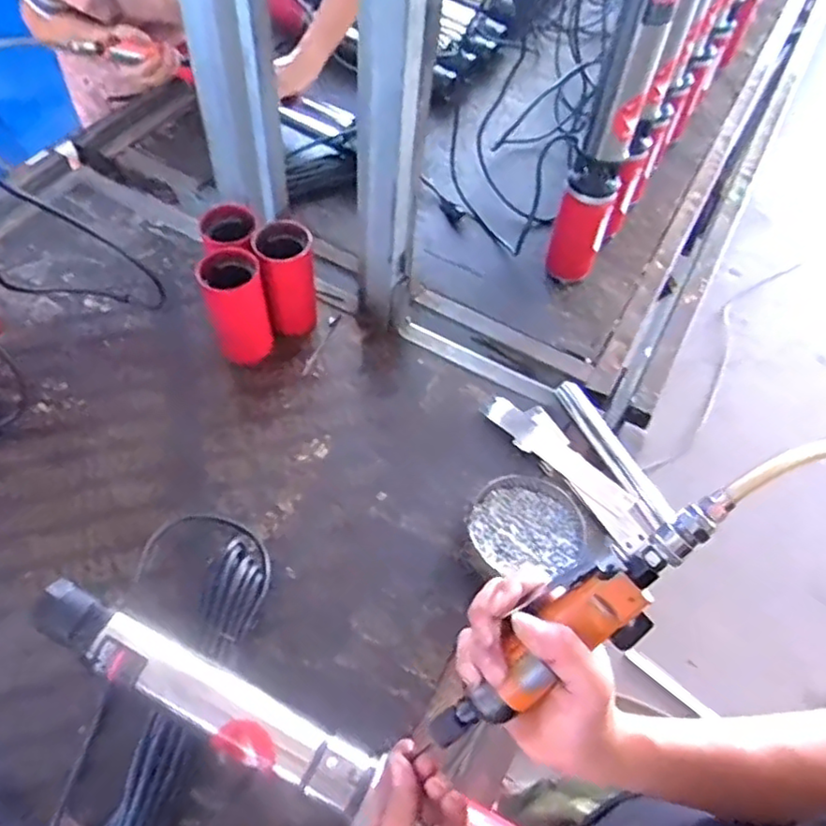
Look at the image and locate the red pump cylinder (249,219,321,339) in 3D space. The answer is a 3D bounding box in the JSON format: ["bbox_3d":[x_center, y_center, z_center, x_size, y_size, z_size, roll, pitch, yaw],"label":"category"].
[{"bbox_3d":[-0.178,-0.182,0.923,0.077,0.163,0.080,-6,56,-9],"label":"red pump cylinder"}]

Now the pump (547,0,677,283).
[{"bbox_3d":[0.270,-0.393,0.870,0.090,0.523,0.071,19,56,8],"label":"pump"}]

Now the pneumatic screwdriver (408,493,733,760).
[{"bbox_3d":[0.100,0.135,0.392,0.238,0.034,0.044,-45,65,11],"label":"pneumatic screwdriver"}]

